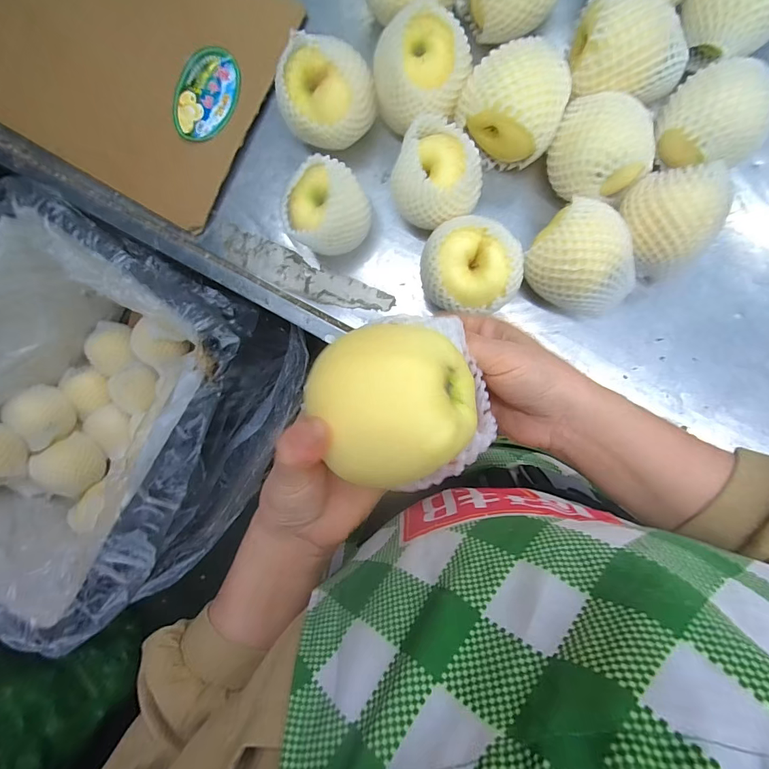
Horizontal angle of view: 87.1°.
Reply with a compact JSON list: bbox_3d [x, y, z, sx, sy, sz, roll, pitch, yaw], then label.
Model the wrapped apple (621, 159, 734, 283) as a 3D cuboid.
[{"bbox_3d":[0.269,-0.150,0.385,0.073,0.085,0.091,-16,94,8],"label":"wrapped apple"}]

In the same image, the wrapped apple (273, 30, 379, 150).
[{"bbox_3d":[-0.056,-0.279,0.405,0.091,0.084,0.076,0,96,7],"label":"wrapped apple"}]

